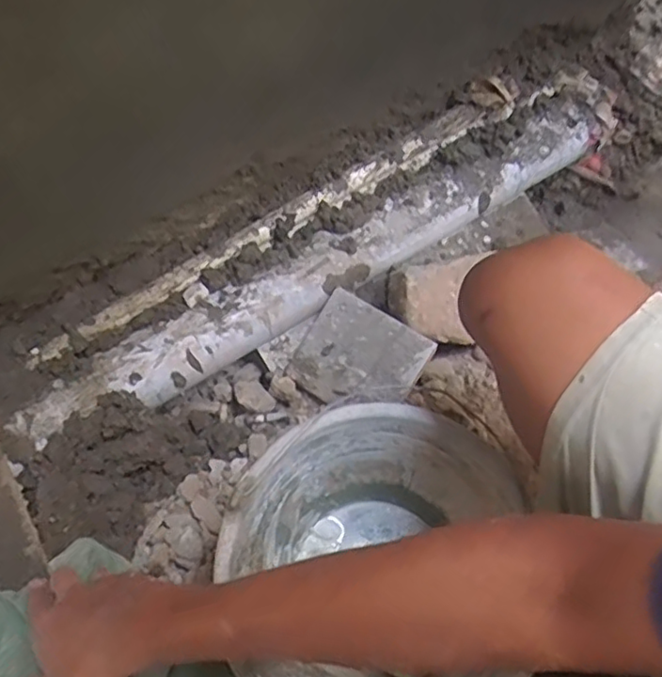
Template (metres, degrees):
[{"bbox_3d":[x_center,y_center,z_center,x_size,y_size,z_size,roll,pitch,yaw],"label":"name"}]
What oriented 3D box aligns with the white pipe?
[{"bbox_3d":[0.057,-0.102,0.750,0.637,0.049,0.046,-31,73,-13],"label":"white pipe"}]

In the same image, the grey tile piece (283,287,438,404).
[{"bbox_3d":[0.029,0.022,0.706,0.134,0.009,0.117,33,97,19],"label":"grey tile piece"}]

